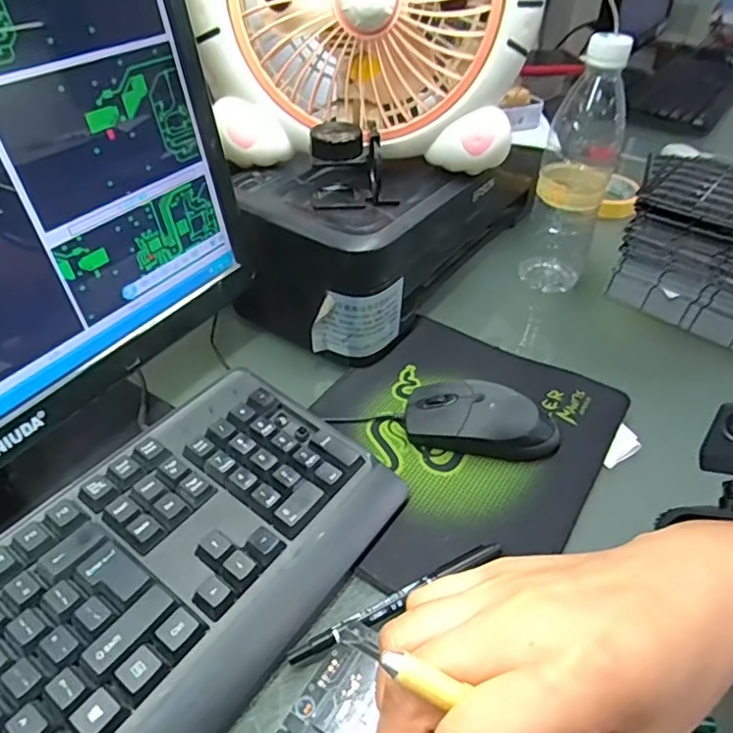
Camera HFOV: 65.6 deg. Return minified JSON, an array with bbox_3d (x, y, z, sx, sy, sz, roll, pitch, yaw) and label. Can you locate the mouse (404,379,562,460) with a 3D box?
[{"bbox_3d":[0.087,0.040,0.427,0.114,0.036,0.053,10,42,8],"label":"mouse"}]

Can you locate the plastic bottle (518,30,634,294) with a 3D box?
[{"bbox_3d":[0.198,-0.181,0.539,0.065,0.233,0.066,15,43,13],"label":"plastic bottle"}]

